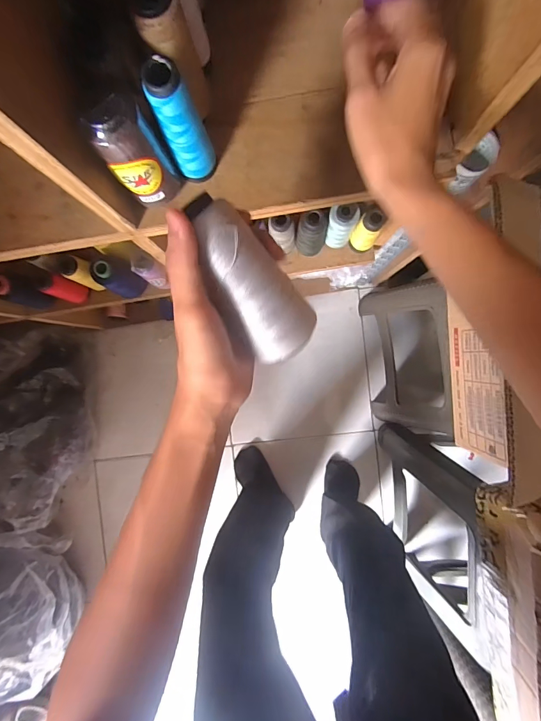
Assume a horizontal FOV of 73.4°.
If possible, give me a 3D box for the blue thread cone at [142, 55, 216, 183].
[{"bbox_3d":[-0.073,-0.188,0.297,0.030,0.116,0.030,-43,90,2],"label":"blue thread cone"}]

